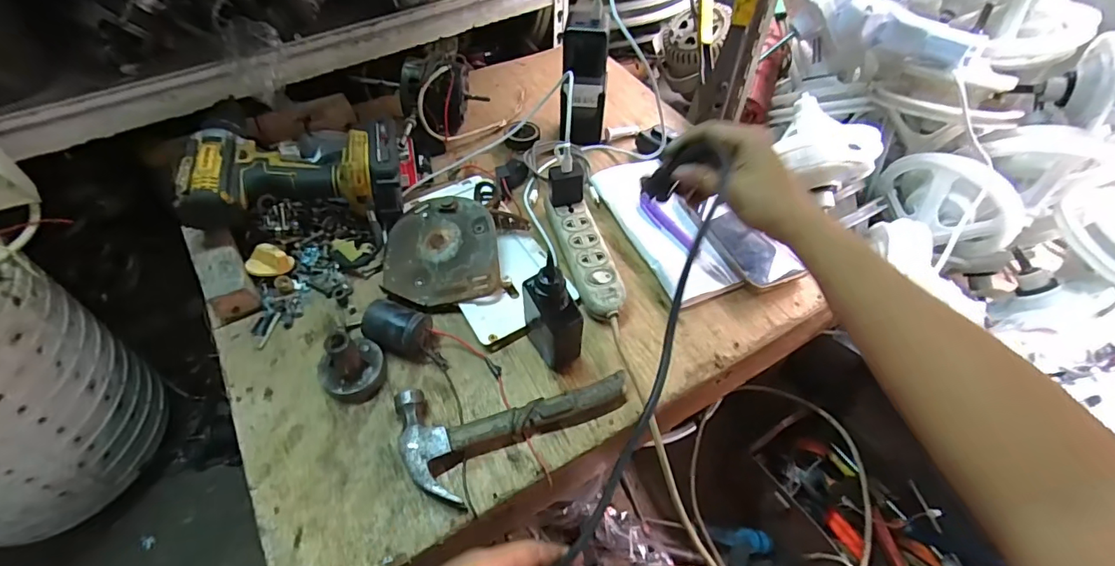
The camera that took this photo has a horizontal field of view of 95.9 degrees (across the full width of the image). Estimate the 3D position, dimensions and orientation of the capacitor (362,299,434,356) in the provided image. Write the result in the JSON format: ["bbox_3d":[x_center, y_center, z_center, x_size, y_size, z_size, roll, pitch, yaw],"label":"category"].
[{"bbox_3d":[-0.157,0.044,0.489,0.058,0.032,0.040,11,53,7],"label":"capacitor"}]

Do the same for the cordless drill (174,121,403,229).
[{"bbox_3d":[-0.283,-0.120,0.554,0.214,0.070,0.129,-9,53,-8],"label":"cordless drill"}]

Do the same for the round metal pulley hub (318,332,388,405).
[{"bbox_3d":[-0.191,0.071,0.458,0.059,0.058,0.057,-32,59,-23],"label":"round metal pulley hub"}]

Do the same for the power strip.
[{"bbox_3d":[0.030,-0.030,0.554,0.047,0.030,0.166,-13,54,-11],"label":"power strip"}]

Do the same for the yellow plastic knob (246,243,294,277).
[{"bbox_3d":[-0.309,-0.023,0.537,0.043,0.023,0.032,6,52,3],"label":"yellow plastic knob"}]

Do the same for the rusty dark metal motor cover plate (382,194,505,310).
[{"bbox_3d":[-0.127,-0.036,0.543,0.124,0.008,0.129,-12,62,7],"label":"rusty dark metal motor cover plate"}]

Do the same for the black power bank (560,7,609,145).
[{"bbox_3d":[0.035,-0.254,0.645,0.058,0.160,0.046,8,53,5],"label":"black power bank"}]

